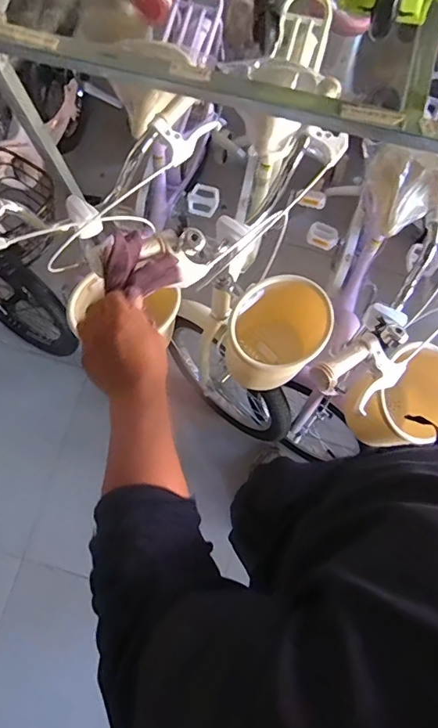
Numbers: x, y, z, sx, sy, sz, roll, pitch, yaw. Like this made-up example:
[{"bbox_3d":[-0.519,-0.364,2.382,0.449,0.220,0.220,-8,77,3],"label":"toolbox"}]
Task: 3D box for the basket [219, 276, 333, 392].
[{"bbox_3d":[0.118,-0.068,0.930,0.240,0.186,0.168,-44,82,-6],"label":"basket"}]

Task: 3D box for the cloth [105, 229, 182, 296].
[{"bbox_3d":[-0.094,-0.130,0.599,0.085,0.045,0.084,6,80,2],"label":"cloth"}]

